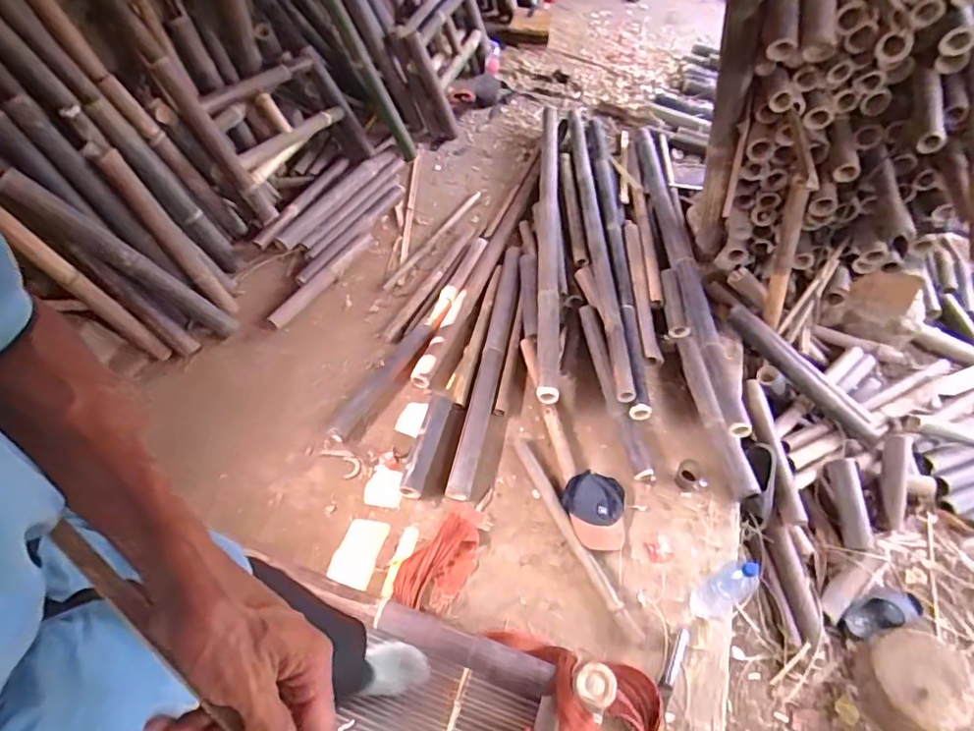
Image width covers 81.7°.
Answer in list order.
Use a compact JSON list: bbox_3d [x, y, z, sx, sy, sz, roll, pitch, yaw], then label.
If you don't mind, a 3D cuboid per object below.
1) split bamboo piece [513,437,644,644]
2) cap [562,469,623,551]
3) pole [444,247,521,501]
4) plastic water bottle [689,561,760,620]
[{"bbox_3d":[0.244,0.484,1.651,0.051,0.023,0.659,-23,59,-17],"label":"split bamboo piece"},{"bbox_3d":[0.317,0.427,1.666,0.192,0.069,0.224,11,55,6],"label":"cap"},{"bbox_3d":[0.016,-0.027,1.974,0.087,0.070,1.043,10,55,5],"label":"pole"},{"bbox_3d":[0.600,0.573,1.428,0.078,0.287,0.096,-22,59,-17],"label":"plastic water bottle"}]

